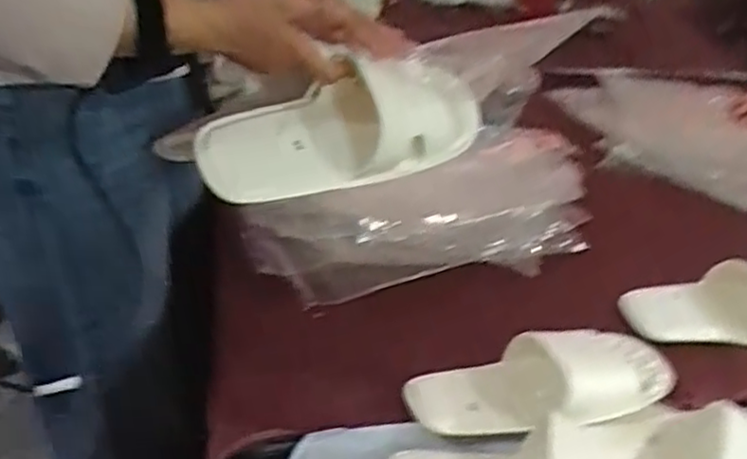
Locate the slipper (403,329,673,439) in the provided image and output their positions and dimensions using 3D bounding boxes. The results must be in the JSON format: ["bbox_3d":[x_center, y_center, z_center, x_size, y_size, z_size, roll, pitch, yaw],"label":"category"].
[{"bbox_3d":[0.151,0.136,0.625,0.234,0.048,0.101,-7,38,-16],"label":"slipper"}]

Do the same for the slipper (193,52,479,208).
[{"bbox_3d":[-0.026,-0.097,0.645,0.263,0.081,0.100,-14,41,-24],"label":"slipper"}]

